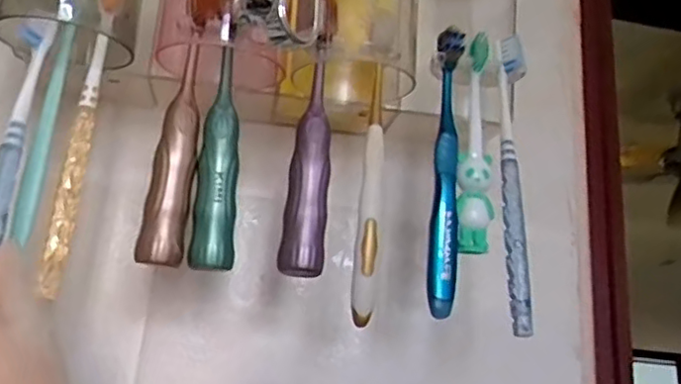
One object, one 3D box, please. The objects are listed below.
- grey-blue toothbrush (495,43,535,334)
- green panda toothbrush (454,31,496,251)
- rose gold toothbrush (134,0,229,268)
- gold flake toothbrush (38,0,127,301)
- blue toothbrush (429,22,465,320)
[{"bbox_3d":[0.102,-0.007,0.377,0.017,0.176,0.020,-4,-21,24],"label":"grey-blue toothbrush"},{"bbox_3d":[0.080,-0.029,0.381,0.020,0.129,0.021,1,-19,10],"label":"green panda toothbrush"},{"bbox_3d":[-0.087,-0.045,0.360,0.022,0.169,0.025,13,-21,-24],"label":"rose gold toothbrush"},{"bbox_3d":[-0.136,-0.036,0.342,0.014,0.178,0.010,13,-20,-23],"label":"gold flake toothbrush"},{"bbox_3d":[0.061,-0.016,0.373,0.016,0.168,0.018,1,-19,10],"label":"blue toothbrush"}]

